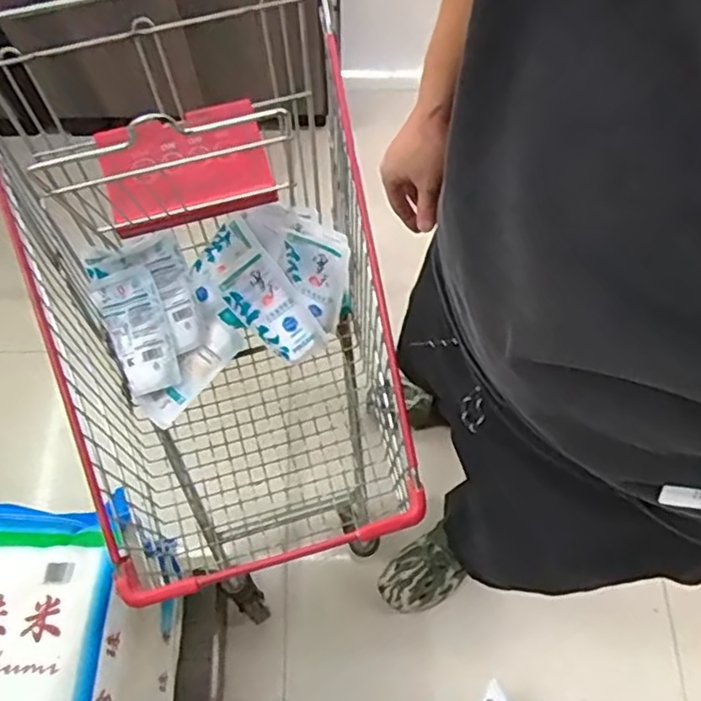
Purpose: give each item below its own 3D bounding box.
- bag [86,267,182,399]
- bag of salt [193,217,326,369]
[{"bbox_3d":[-0.339,-0.031,1.019,0.099,0.038,0.196,-21,88,-9],"label":"bag"},{"bbox_3d":[-0.144,-0.095,1.047,0.245,0.034,0.119,47,113,0],"label":"bag of salt"}]

